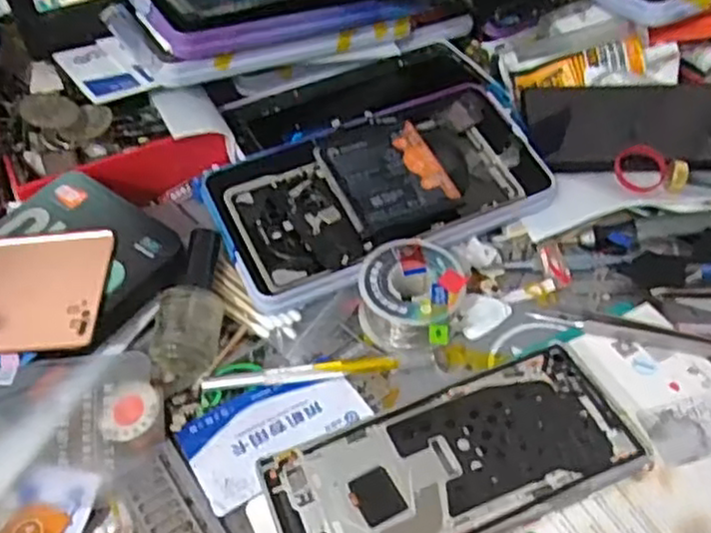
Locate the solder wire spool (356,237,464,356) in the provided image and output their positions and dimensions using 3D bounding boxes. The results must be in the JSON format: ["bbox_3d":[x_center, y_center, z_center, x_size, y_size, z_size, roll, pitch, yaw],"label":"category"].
[{"bbox_3d":[0.028,0.018,0.374,0.052,0.033,0.056,-2,48,2],"label":"solder wire spool"}]

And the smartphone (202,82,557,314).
[{"bbox_3d":[0.015,-0.048,0.408,0.190,0.016,0.098,-22,63,-16],"label":"smartphone"}]

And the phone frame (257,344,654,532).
[{"bbox_3d":[0.044,0.088,0.316,0.160,0.015,0.071,-18,49,-13],"label":"phone frame"}]

